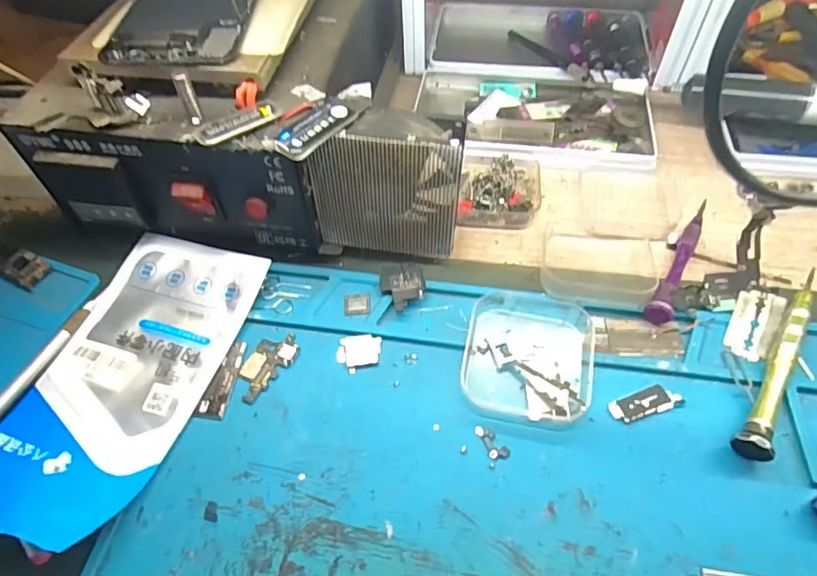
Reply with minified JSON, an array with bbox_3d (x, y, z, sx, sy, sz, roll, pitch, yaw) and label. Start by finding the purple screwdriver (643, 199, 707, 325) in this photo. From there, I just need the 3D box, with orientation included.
[{"bbox_3d":[0.162,-0.021,0.301,0.012,0.016,0.114,26,59,20],"label":"purple screwdriver"}]

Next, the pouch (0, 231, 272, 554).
[{"bbox_3d":[-0.145,0.037,0.261,0.087,0.025,0.164,13,56,11],"label":"pouch"}]

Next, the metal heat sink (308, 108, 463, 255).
[{"bbox_3d":[-0.011,-0.054,0.286,0.077,0.085,0.024,2,54,4],"label":"metal heat sink"}]

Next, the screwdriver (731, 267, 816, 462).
[{"bbox_3d":[0.185,0.034,0.256,0.014,0.016,0.117,27,59,20],"label":"screwdriver"}]

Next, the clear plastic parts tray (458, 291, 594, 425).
[{"bbox_3d":[0.063,0.032,0.264,0.065,0.017,0.072,8,55,8],"label":"clear plastic parts tray"}]

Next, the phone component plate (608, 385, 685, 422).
[{"bbox_3d":[0.117,0.057,0.251,0.036,0.004,0.013,-18,55,-11],"label":"phone component plate"}]

